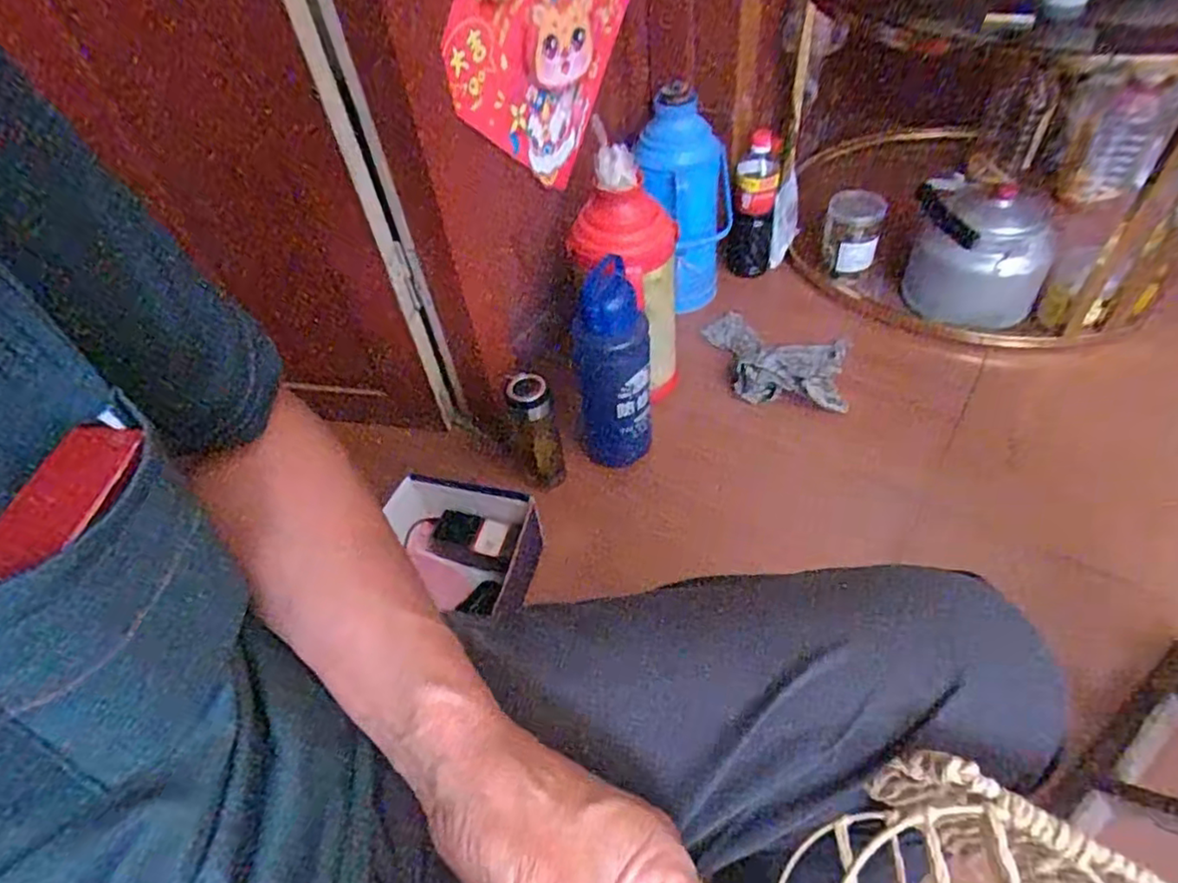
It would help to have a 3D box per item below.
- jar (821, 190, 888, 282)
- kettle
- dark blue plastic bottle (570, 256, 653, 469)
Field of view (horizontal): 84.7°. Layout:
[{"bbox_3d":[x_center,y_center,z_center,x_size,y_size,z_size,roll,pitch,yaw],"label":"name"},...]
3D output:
[{"bbox_3d":[0.481,-0.379,1.190,0.097,0.149,0.096,14,52,18],"label":"jar"},{"bbox_3d":[0.650,-0.308,1.109,0.198,0.211,0.164,11,51,16],"label":"kettle"},{"bbox_3d":[0.032,-0.092,0.899,0.099,0.288,0.088,-12,49,-4],"label":"dark blue plastic bottle"}]

